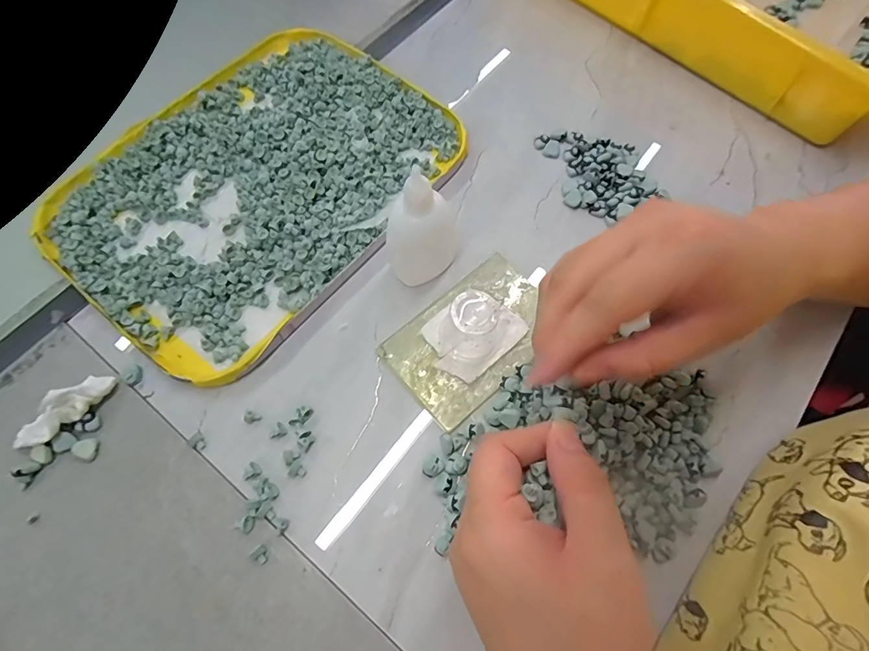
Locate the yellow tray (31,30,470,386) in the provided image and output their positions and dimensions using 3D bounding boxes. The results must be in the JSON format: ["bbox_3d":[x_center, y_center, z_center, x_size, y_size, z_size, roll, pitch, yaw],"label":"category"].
[{"bbox_3d":[-0.123,-0.107,0.325,0.200,0.018,0.269,38,73,14],"label":"yellow tray"}]

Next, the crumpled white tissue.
[{"bbox_3d":[-0.215,0.049,0.256,0.056,0.022,0.019,-39,73,-14],"label":"crumpled white tissue"}]

